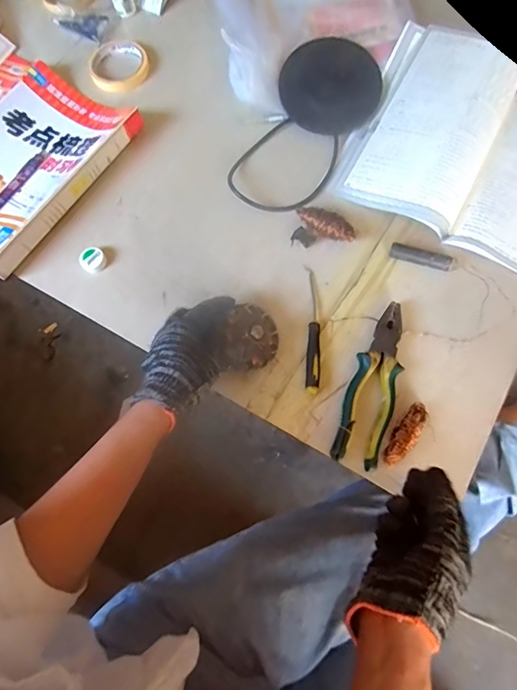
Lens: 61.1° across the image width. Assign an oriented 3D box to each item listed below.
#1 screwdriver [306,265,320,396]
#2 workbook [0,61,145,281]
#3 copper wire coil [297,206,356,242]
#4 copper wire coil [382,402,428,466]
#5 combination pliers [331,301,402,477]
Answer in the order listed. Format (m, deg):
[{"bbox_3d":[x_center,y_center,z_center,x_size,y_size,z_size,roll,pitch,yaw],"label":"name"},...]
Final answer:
[{"bbox_3d":[0.065,-0.022,0.529,0.019,0.014,0.163,0,71,2],"label":"screwdriver"},{"bbox_3d":[-0.330,-0.257,0.608,0.205,0.031,0.284,33,76,12],"label":"workbook"},{"bbox_3d":[0.085,-0.153,0.562,0.080,0.028,0.033,40,77,14],"label":"copper wire coil"},{"bbox_3d":[0.163,0.098,0.483,0.025,0.016,0.077,38,77,13],"label":"copper wire coil"},{"bbox_3d":[0.133,0.042,0.502,0.051,0.019,0.190,17,73,8],"label":"combination pliers"}]

